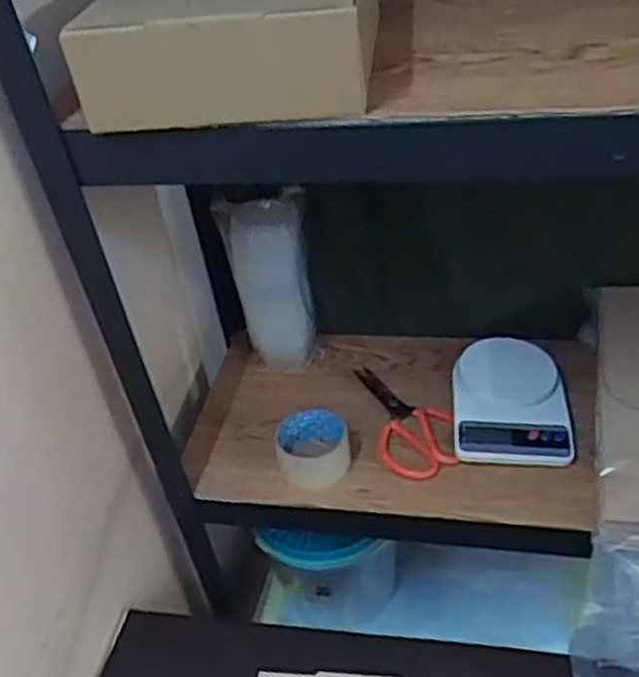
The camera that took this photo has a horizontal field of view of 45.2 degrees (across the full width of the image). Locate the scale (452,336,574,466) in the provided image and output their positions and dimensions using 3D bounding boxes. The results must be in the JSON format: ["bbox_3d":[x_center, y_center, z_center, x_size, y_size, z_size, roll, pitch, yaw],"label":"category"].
[{"bbox_3d":[0.222,0.070,0.905,0.126,0.046,0.170,-1,39,8],"label":"scale"}]

